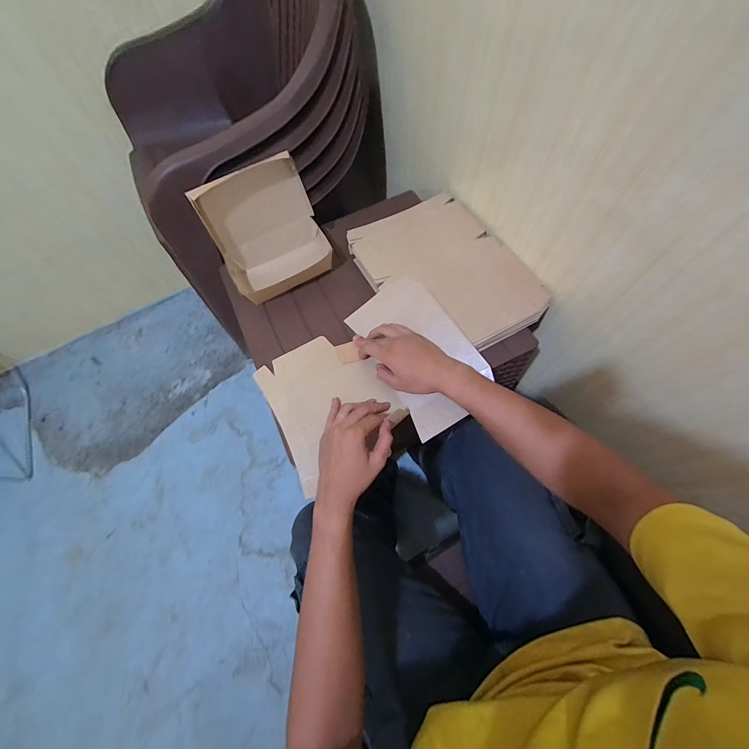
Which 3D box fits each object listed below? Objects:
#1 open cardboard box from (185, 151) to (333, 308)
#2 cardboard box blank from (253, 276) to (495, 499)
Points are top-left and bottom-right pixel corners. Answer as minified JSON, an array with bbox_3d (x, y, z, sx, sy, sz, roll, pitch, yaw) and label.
[{"bbox_3d":[-0.188,-0.247,0.585,0.184,0.167,0.146,-29,69,-12],"label":"open cardboard box"},{"bbox_3d":[-0.009,0.006,0.513,0.326,0.029,0.246,-30,67,-2],"label":"cardboard box blank"}]

